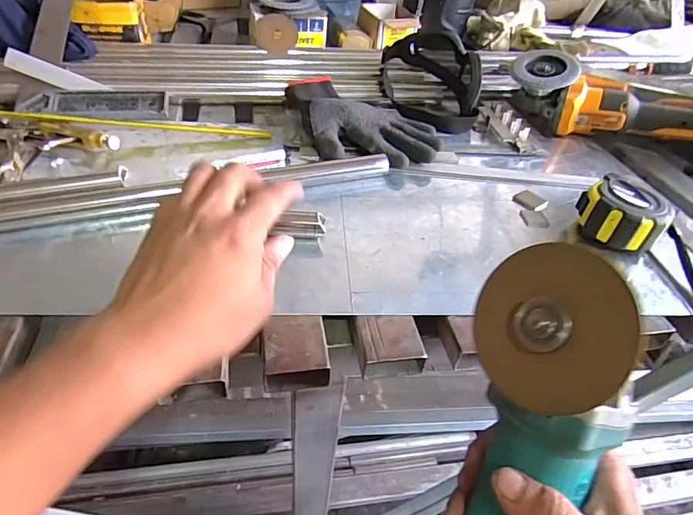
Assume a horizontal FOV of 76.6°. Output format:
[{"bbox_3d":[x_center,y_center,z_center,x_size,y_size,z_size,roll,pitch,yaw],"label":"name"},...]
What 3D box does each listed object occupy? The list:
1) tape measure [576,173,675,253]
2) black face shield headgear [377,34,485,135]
[{"bbox_3d":[0.287,-0.043,0.465,0.070,0.054,0.084,-22,49,-28],"label":"tape measure"},{"bbox_3d":[0.128,-0.270,0.654,0.139,0.078,0.191,3,42,-3],"label":"black face shield headgear"}]

